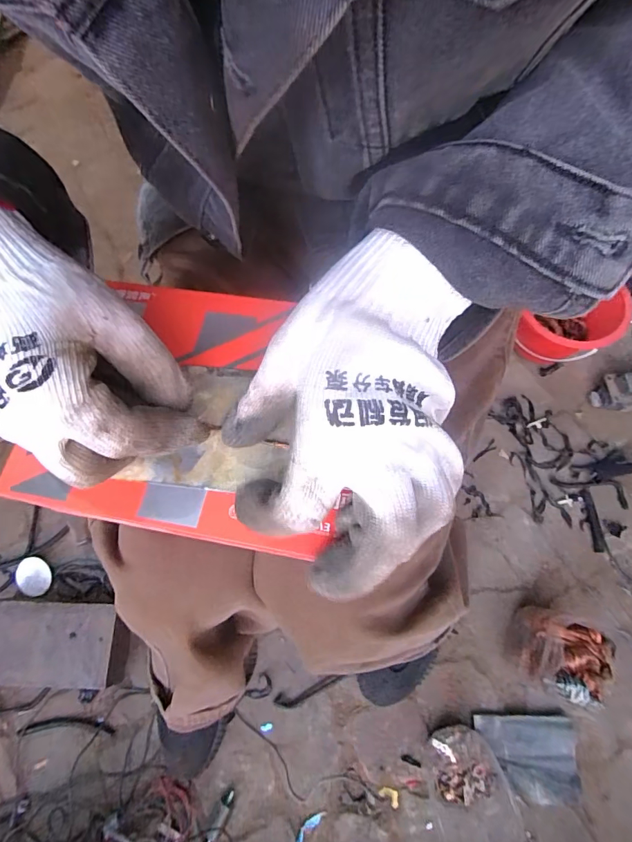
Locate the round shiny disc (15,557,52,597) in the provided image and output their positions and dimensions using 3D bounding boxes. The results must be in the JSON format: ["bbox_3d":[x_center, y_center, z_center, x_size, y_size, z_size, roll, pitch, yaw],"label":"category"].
[{"bbox_3d":[-0.477,0.262,0.728,0.052,0.011,0.064,-36,71,-9],"label":"round shiny disc"}]

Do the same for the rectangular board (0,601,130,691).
[{"bbox_3d":[-0.424,0.345,0.674,0.240,0.058,0.117,-1,69,4],"label":"rectangular board"}]

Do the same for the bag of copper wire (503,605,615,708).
[{"bbox_3d":[0.325,0.315,0.590,0.081,0.150,0.102,20,72,11],"label":"bag of copper wire"}]

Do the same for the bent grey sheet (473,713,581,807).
[{"bbox_3d":[0.295,0.469,0.600,0.130,0.019,0.100,-2,69,4],"label":"bent grey sheet"}]

